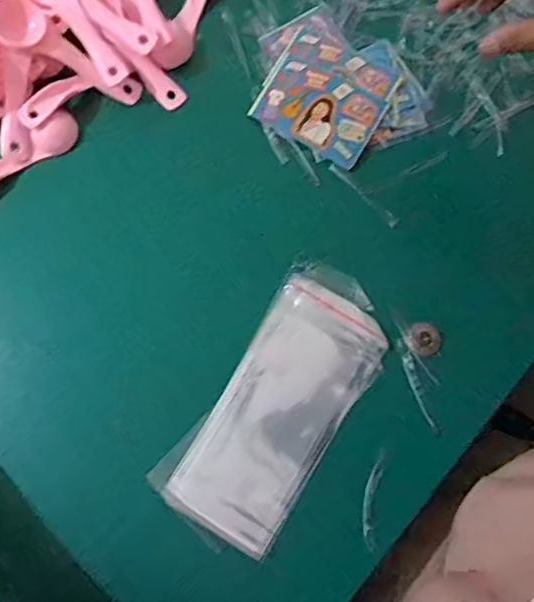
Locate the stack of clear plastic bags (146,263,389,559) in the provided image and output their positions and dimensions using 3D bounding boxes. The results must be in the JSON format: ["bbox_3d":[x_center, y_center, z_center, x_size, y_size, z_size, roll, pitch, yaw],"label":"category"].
[{"bbox_3d":[0.010,0.070,0.391,0.088,0.008,0.196,34,79,9],"label":"stack of clear plastic bags"}]

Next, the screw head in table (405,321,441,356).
[{"bbox_3d":[0.112,0.027,0.402,0.024,0.004,0.024,0,77,1],"label":"screw head in table"}]

